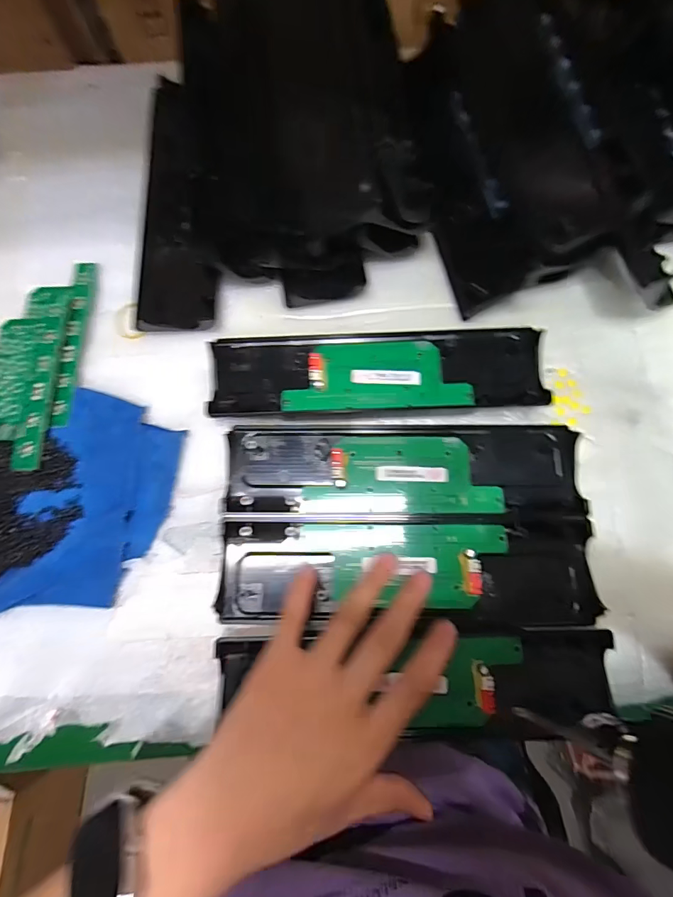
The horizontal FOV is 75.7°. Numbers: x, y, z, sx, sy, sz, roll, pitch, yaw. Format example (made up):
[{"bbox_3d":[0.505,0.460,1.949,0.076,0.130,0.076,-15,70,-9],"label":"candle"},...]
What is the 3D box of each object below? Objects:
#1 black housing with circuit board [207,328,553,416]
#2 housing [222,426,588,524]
[{"bbox_3d":[0.030,-0.060,0.325,0.242,0.014,0.066,-2,78,0],"label":"black housing with circuit board"},{"bbox_3d":[0.047,0.016,0.305,0.243,0.015,0.070,0,78,1],"label":"housing"}]

